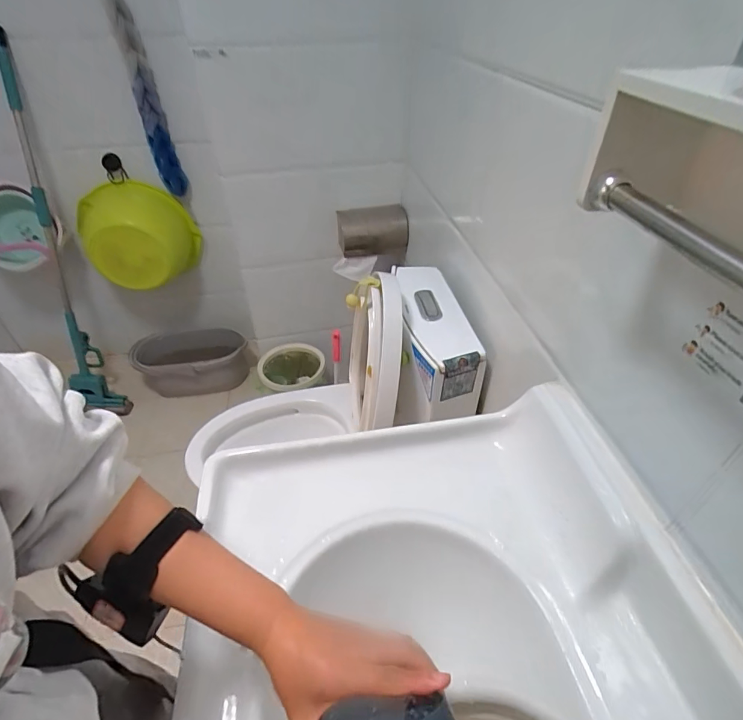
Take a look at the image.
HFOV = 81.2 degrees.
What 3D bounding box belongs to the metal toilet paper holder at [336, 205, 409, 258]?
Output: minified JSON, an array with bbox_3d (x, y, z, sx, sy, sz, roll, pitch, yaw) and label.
[{"bbox_3d":[0.002,-0.413,1.384,0.218,0.124,0.116,-3,41,-3],"label":"metal toilet paper holder"}]

